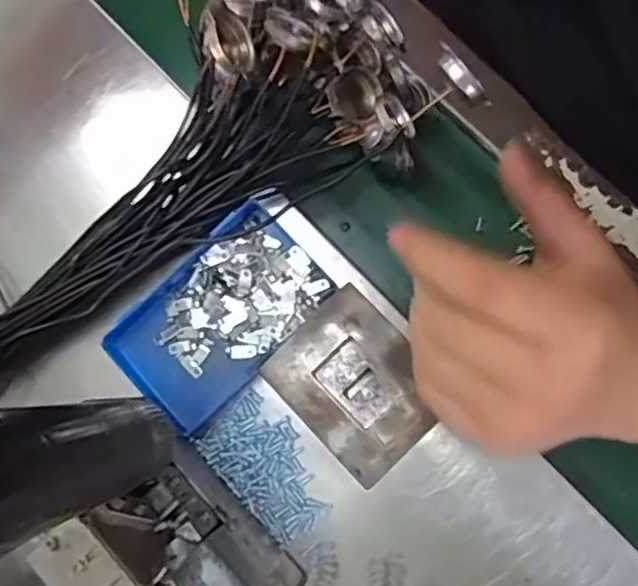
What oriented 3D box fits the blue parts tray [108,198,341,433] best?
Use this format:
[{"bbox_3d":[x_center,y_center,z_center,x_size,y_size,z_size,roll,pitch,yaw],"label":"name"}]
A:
[{"bbox_3d":[-0.053,0.012,0.346,0.112,0.019,0.071,-44,80,-2],"label":"blue parts tray"}]

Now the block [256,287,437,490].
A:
[{"bbox_3d":[0.019,0.047,0.325,0.061,0.036,0.078,-43,80,-2],"label":"block"}]

